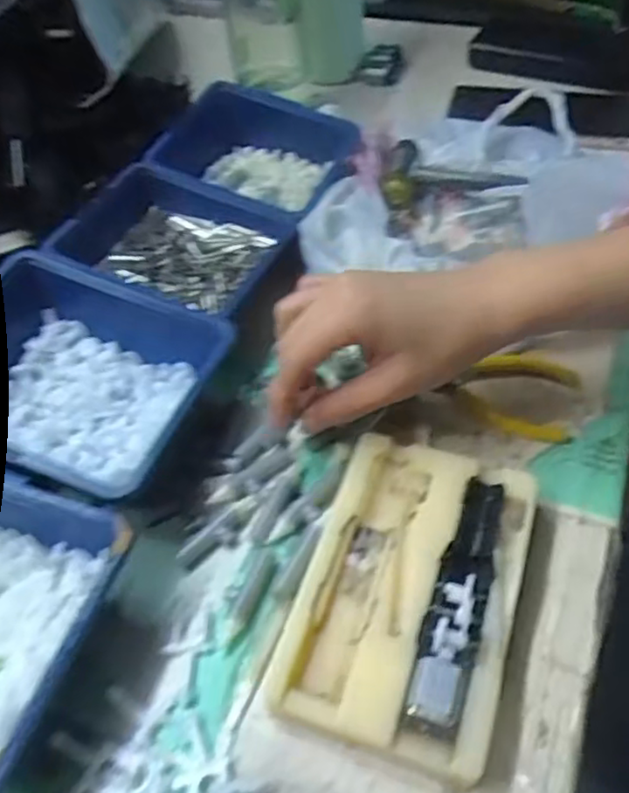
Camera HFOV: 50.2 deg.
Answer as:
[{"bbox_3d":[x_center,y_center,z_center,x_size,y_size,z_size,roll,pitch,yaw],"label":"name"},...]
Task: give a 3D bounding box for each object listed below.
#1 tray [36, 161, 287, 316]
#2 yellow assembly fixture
[{"bbox_3d":[-0.091,-0.097,0.429,0.126,0.034,0.103,15,53,17],"label":"tray"},{"bbox_3d":[0.043,0.083,0.299,0.088,0.029,0.138,13,52,15],"label":"yellow assembly fixture"}]

